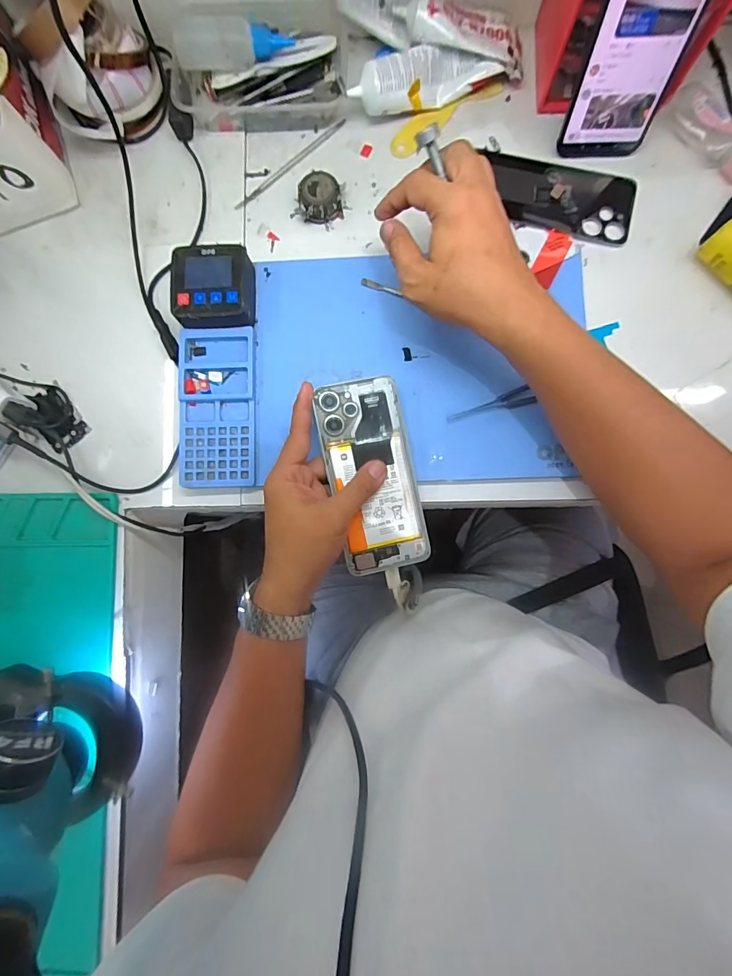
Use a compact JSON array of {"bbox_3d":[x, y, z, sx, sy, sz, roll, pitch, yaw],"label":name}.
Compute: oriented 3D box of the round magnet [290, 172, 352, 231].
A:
[{"bbox_3d":[-0.044,-0.281,0.414,0.042,0.024,0.044,0,84,3],"label":"round magnet"}]

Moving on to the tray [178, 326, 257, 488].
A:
[{"bbox_3d":[-0.139,-0.077,0.400,0.070,0.011,0.152,-1,84,3],"label":"tray"}]

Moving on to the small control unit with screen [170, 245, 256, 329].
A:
[{"bbox_3d":[-0.141,-0.184,0.400,0.069,0.034,0.070,-3,84,3],"label":"small control unit with screen"}]

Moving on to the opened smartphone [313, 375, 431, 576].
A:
[{"bbox_3d":[0.006,-0.011,0.374,0.072,0.012,0.166,-13,91,2],"label":"opened smartphone"}]

